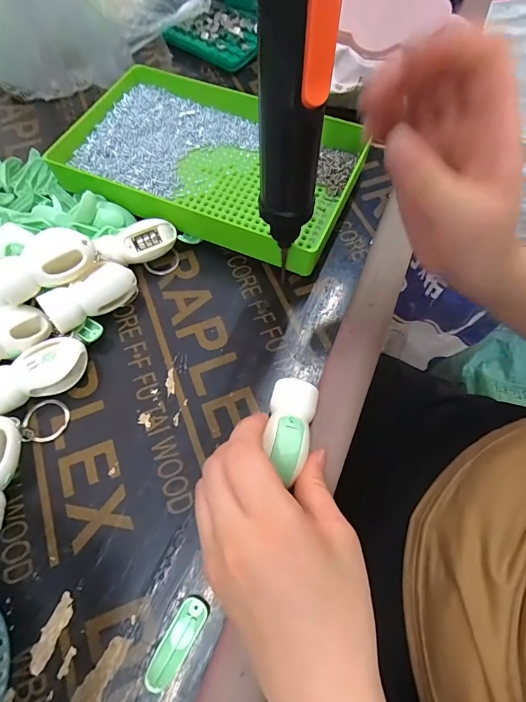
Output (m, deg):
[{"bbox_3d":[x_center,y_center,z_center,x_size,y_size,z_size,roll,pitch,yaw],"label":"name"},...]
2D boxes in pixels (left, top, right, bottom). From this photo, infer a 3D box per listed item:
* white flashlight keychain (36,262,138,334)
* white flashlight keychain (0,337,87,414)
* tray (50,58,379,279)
[{"bbox_3d":[-0.124,-0.039,0.284,0.065,0.025,0.026,-35,68,-30],"label":"white flashlight keychain"},{"bbox_3d":[-0.153,0.015,0.260,0.066,0.024,0.028,-32,68,-14],"label":"white flashlight keychain"},{"bbox_3d":[-0.045,-0.172,0.346,0.244,0.042,0.176,18,65,9],"label":"tray"}]

